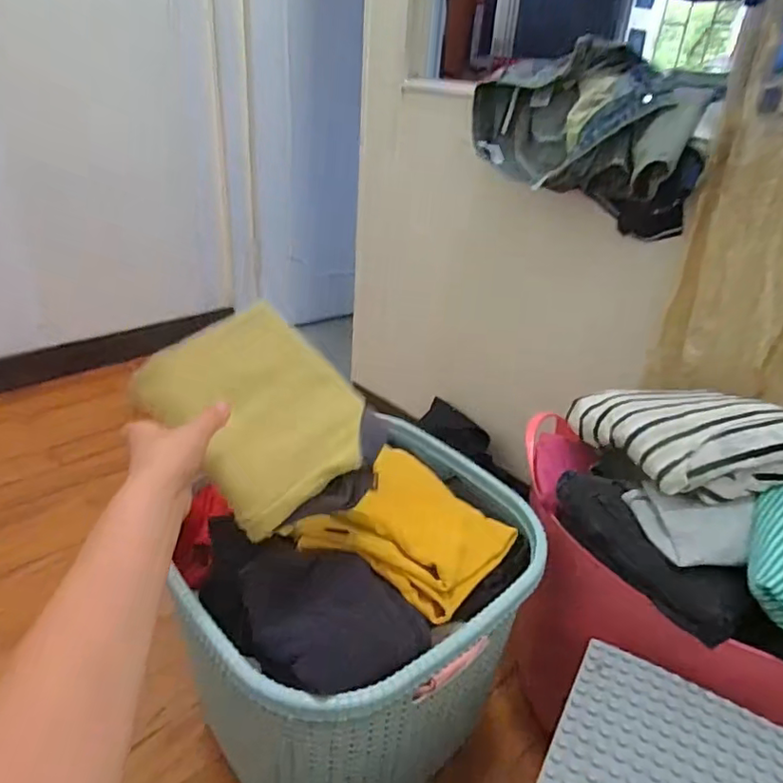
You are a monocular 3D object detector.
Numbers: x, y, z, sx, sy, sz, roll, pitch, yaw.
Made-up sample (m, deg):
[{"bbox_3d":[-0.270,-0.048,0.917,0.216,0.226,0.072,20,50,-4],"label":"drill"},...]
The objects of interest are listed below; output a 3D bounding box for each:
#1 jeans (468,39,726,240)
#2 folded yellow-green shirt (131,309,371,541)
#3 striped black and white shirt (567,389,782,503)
[{"bbox_3d":[0.288,-0.378,0.882,0.162,0.211,0.350,-18,37,-33],"label":"jeans"},{"bbox_3d":[-0.124,0.016,0.557,0.190,0.021,0.160,45,59,6],"label":"folded yellow-green shirt"},{"bbox_3d":[0.351,0.044,0.710,0.170,0.074,0.243,-30,36,-5],"label":"striped black and white shirt"}]

